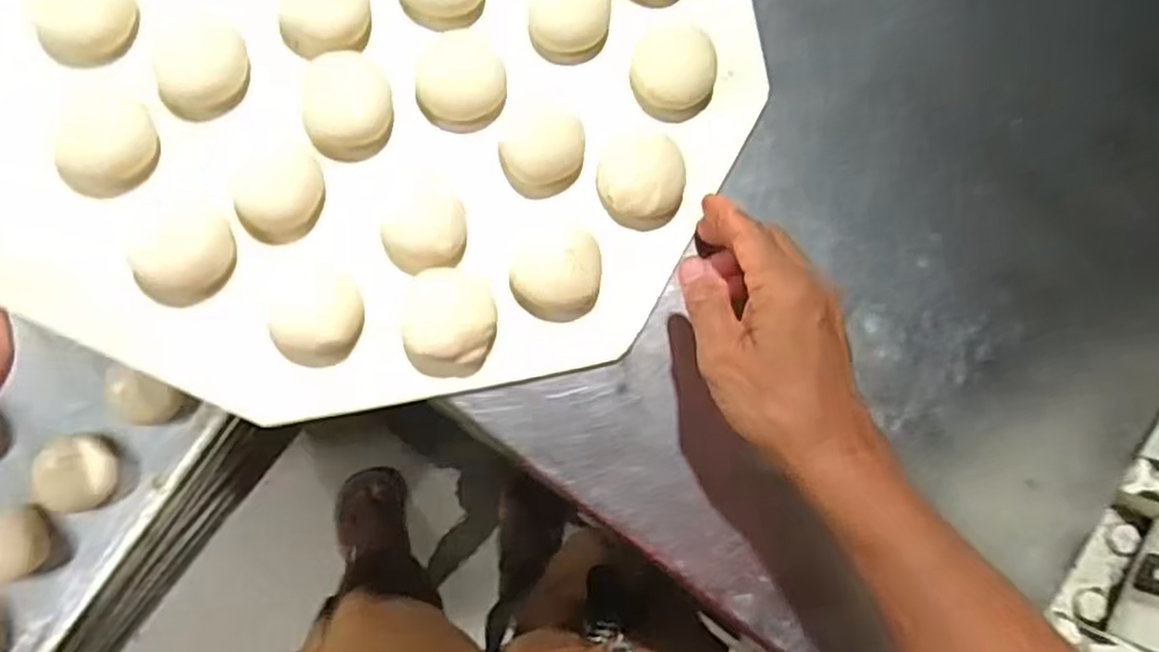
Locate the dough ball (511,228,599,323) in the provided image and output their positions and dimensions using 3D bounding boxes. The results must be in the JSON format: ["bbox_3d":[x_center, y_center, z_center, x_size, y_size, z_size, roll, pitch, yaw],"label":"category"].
[{"bbox_3d":[-0.012,-0.029,0.403,0.048,0.027,0.049,1,85,-8],"label":"dough ball"}]

